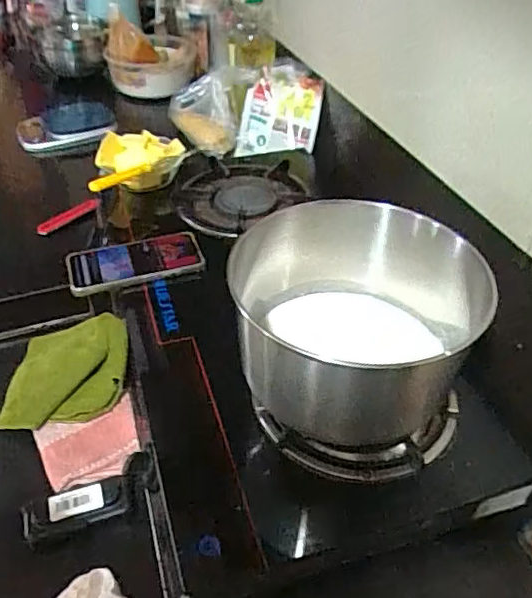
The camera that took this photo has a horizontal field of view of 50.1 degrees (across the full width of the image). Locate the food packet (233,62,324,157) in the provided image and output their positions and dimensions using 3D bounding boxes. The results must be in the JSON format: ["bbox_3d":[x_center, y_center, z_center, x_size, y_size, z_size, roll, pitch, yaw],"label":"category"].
[{"bbox_3d":[0.027,-0.352,1.052,0.202,0.161,0.039,9,14,39],"label":"food packet"}]

